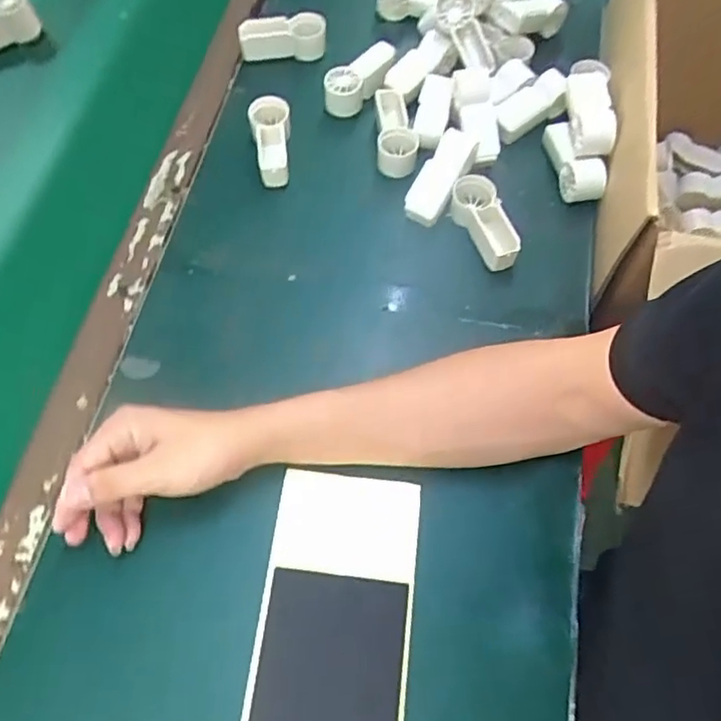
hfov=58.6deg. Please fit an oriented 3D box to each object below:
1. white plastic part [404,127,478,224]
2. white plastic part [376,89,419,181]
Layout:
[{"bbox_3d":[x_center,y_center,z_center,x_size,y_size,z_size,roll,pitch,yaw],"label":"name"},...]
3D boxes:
[{"bbox_3d":[0.075,-0.171,0.592,0.033,0.026,0.092,30,86,13],"label":"white plastic part"},{"bbox_3d":[0.035,-0.226,0.641,0.039,0.034,0.093,-1,63,-2],"label":"white plastic part"}]

